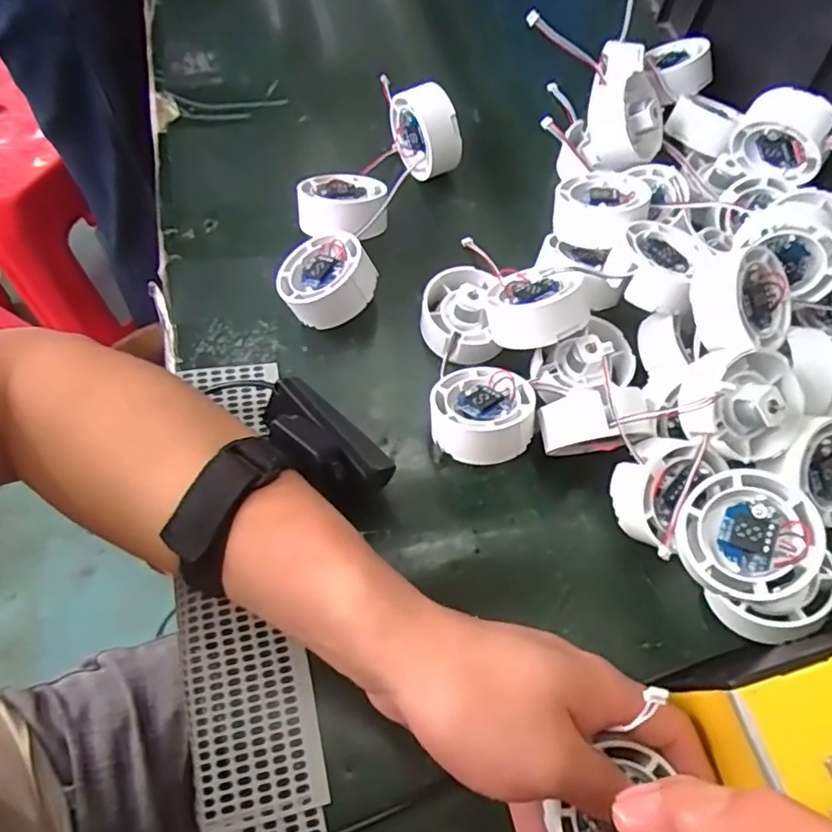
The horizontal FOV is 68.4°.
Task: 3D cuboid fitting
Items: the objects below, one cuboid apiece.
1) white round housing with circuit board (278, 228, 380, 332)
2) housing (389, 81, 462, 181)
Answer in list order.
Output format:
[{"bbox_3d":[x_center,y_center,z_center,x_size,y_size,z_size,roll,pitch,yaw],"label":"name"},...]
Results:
[{"bbox_3d":[-0.052,-0.078,0.356,0.052,0.025,0.052,-11,59,18],"label":"white round housing with circuit board"},{"bbox_3d":[0.006,-0.189,0.404,0.028,0.055,0.047,-31,69,-14],"label":"housing"}]

